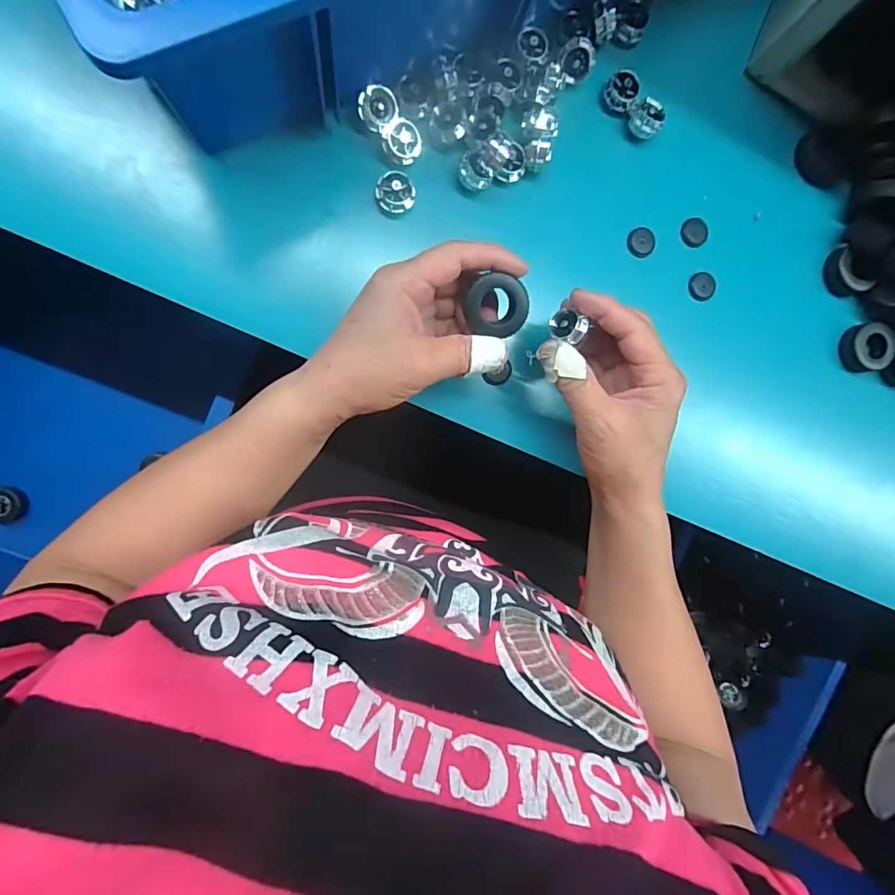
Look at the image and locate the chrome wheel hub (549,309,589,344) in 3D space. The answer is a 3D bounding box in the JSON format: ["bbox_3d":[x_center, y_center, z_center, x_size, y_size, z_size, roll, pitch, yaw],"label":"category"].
[{"bbox_3d":[0.076,-0.076,0.297,0.023,0.014,0.015,26,115,30],"label":"chrome wheel hub"}]

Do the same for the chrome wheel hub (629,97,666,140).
[{"bbox_3d":[0.143,-0.233,0.343,0.020,0.015,0.021,-1,96,-9],"label":"chrome wheel hub"}]

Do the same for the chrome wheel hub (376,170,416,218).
[{"bbox_3d":[-0.034,-0.167,0.317,0.025,0.015,0.026,-1,96,-9],"label":"chrome wheel hub"}]

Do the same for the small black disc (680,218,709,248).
[{"bbox_3d":[0.191,-0.166,0.368,0.025,0.004,0.021,-45,100,-2],"label":"small black disc"}]

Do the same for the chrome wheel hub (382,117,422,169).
[{"bbox_3d":[-0.029,-0.201,0.314,0.022,0.013,0.026,34,90,-10],"label":"chrome wheel hub"}]

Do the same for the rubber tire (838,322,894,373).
[{"bbox_3d":[0.344,-0.082,0.391,0.040,0.011,0.038,-9,97,-8],"label":"rubber tire"}]

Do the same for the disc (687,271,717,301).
[{"bbox_3d":[0.198,-0.125,0.371,0.021,0.004,0.022,-1,96,-9],"label":"disc"}]

